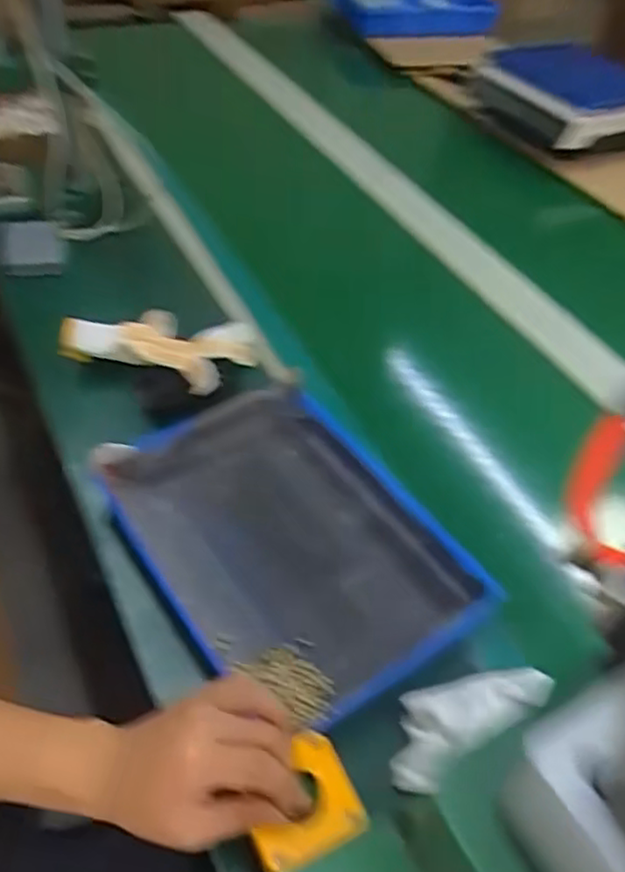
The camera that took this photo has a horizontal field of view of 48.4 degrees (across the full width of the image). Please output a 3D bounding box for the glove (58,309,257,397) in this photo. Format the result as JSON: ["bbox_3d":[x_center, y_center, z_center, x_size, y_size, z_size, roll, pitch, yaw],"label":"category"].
[{"bbox_3d":[-0.168,-0.109,0.792,0.202,0.031,0.117,17,47,9],"label":"glove"}]

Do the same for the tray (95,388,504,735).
[{"bbox_3d":[-0.023,0.099,0.635,0.240,0.060,0.315,-28,56,-29],"label":"tray"}]

